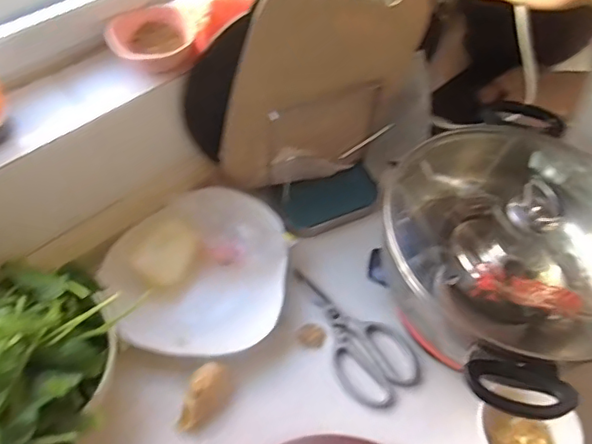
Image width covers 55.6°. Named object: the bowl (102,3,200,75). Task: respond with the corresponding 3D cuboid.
[{"bbox_3d":[-0.170,-0.212,0.654,0.088,0.038,0.087,-17,59,-16],"label":"bowl"}]

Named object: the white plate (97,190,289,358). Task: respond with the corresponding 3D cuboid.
[{"bbox_3d":[-0.123,0.063,0.714,0.228,0.071,0.202,-4,56,-8],"label":"white plate"}]

